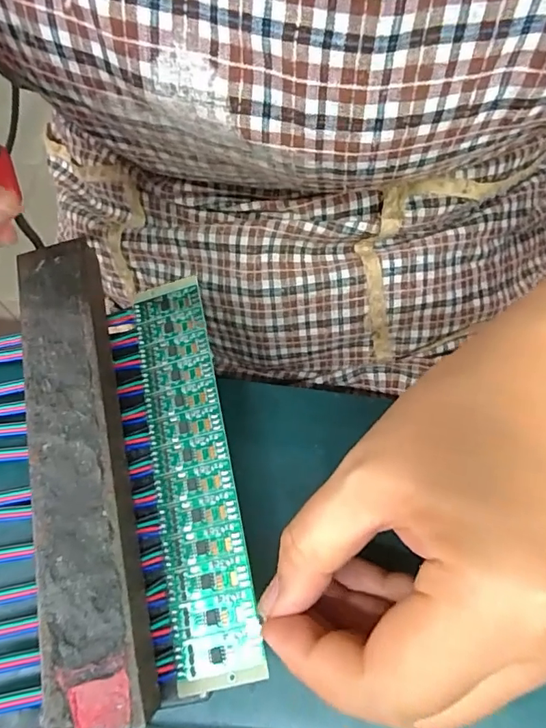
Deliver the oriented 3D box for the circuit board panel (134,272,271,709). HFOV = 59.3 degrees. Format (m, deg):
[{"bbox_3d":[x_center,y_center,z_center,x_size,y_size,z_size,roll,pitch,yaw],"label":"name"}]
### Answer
[{"bbox_3d":[-0.034,0.038,0.196,0.031,0.005,0.161,-12,67,-3],"label":"circuit board panel"}]

